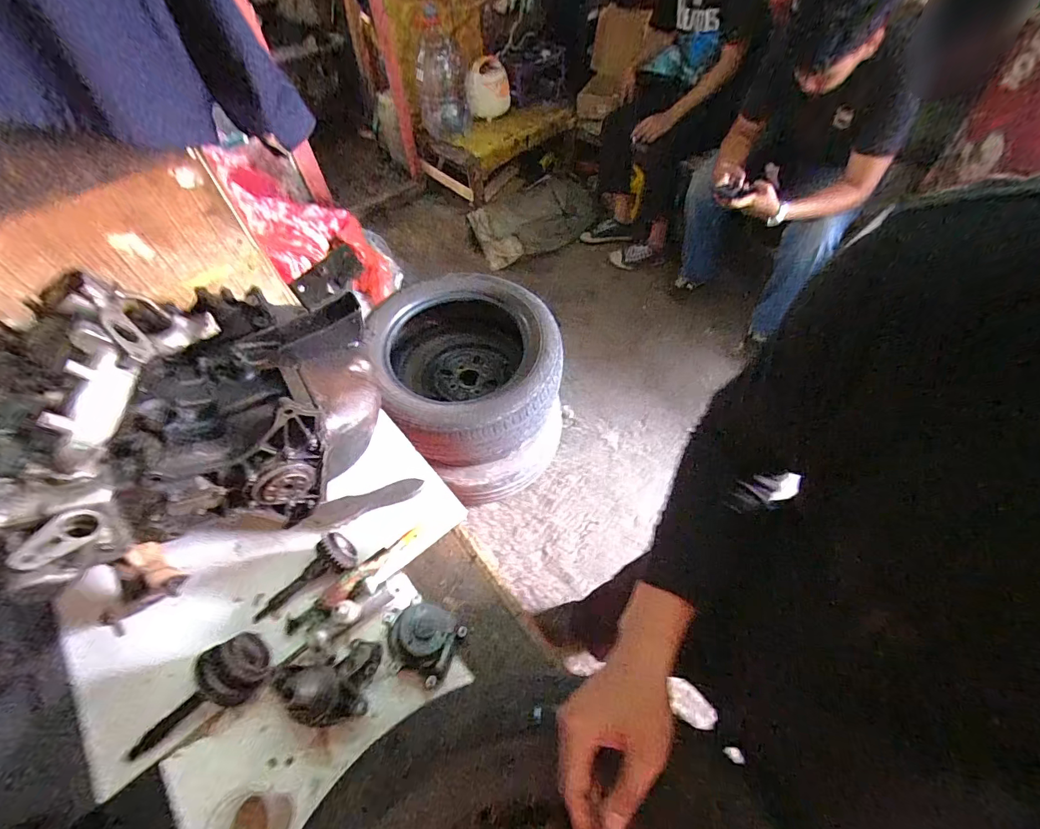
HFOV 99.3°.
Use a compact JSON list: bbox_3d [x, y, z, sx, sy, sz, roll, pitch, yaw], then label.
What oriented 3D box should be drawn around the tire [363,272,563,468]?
[{"bbox_3d":[-0.137,-0.134,1.261,0.472,0.265,0.511,-2,57,3],"label":"tire"}]

